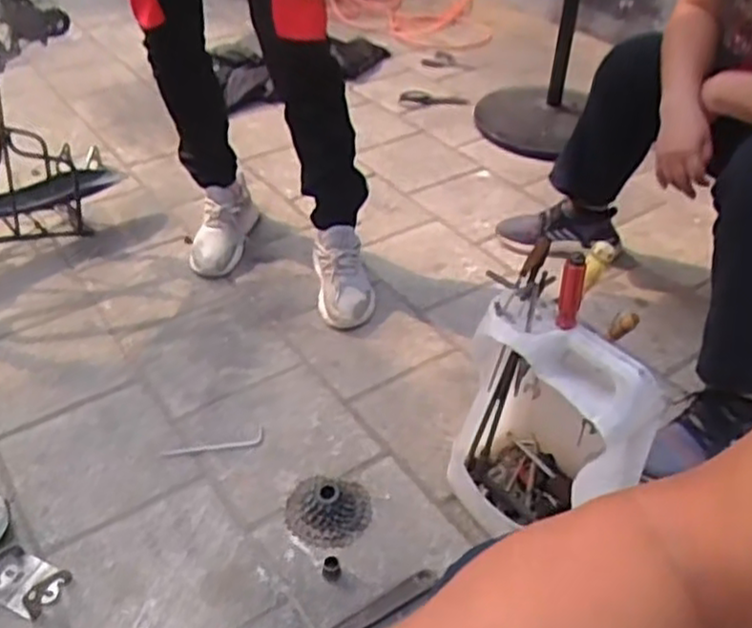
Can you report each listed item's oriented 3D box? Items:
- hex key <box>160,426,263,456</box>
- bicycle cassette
[{"bbox_3d":[-0.242,0.196,1.085,0.151,0.008,0.035,-8,40,-12],"label":"hex key"},{"bbox_3d":[-0.064,0.257,0.988,0.114,0.034,0.105,-2,39,-4],"label":"bicycle cassette"}]

